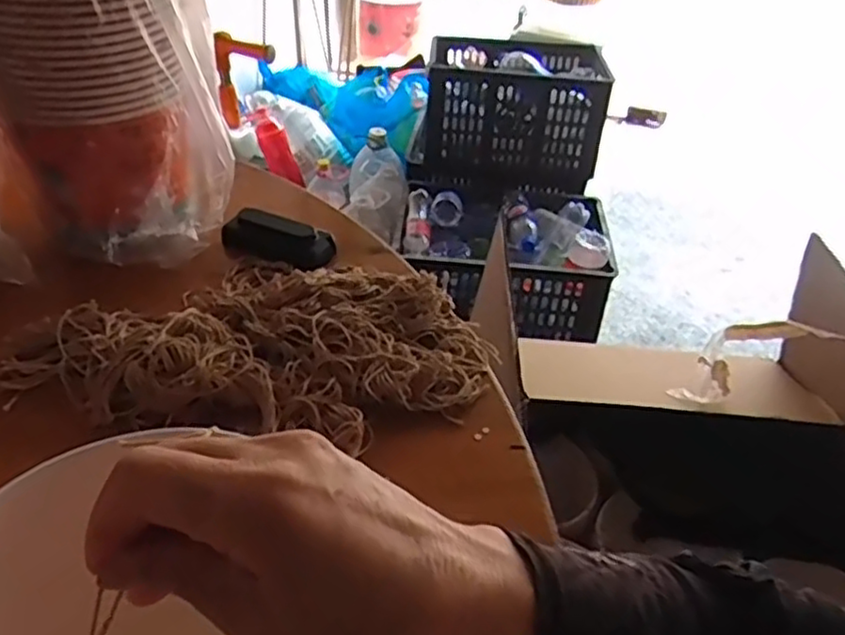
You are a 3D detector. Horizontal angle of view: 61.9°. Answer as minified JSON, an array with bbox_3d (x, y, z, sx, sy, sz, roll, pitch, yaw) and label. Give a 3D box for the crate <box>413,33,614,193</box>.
[{"bbox_3d":[0.222,-0.513,1.812,0.446,0.314,0.285,8,39,5],"label":"crate"}]

